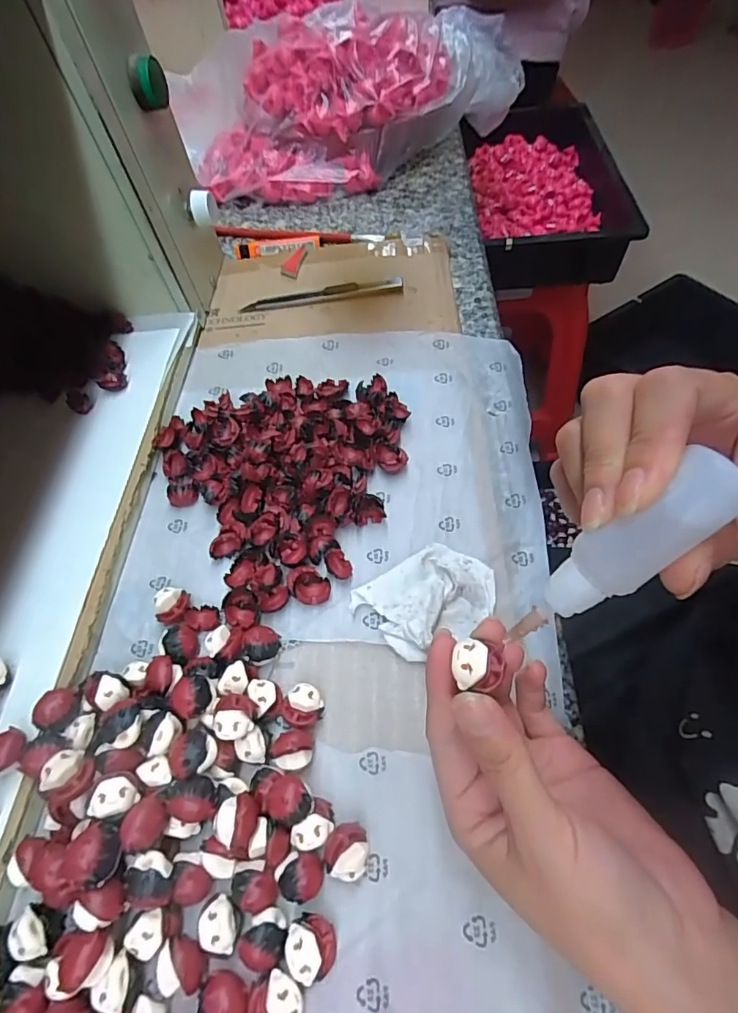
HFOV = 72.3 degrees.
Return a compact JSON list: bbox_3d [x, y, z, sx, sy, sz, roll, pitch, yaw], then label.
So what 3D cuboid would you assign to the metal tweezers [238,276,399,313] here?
[{"bbox_3d":[-0.040,-0.177,0.423,0.135,0.013,0.015,-3,57,2],"label":"metal tweezers"}]

